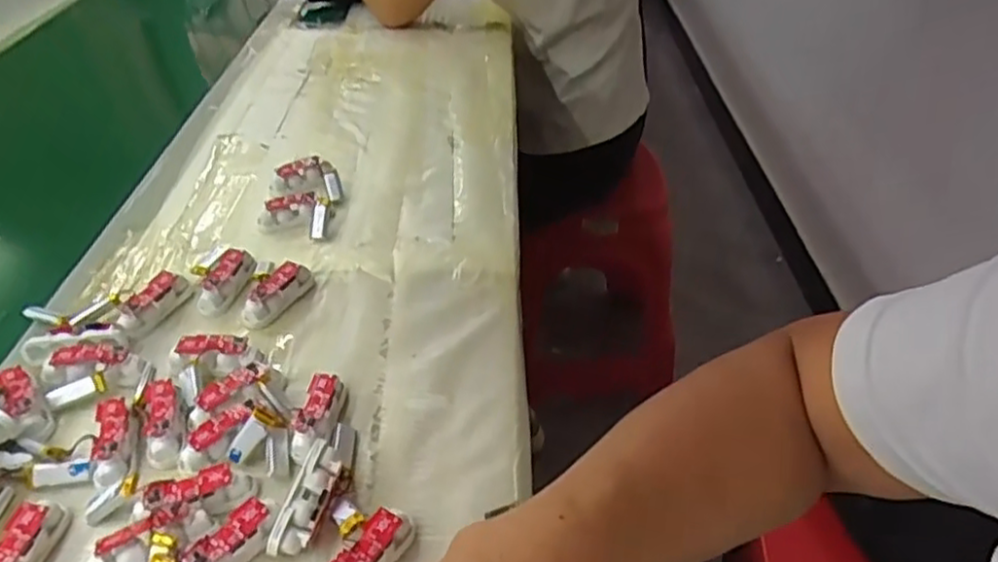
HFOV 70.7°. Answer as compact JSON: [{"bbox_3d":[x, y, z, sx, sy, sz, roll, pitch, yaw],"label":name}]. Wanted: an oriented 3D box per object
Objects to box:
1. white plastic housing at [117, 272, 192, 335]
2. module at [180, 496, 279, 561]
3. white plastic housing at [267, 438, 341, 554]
[{"bbox_3d":[-0.244,0.015,0.496,0.018,0.021,0.055,15,42,19],"label":"white plastic housing"},{"bbox_3d":[-0.137,0.135,0.355,0.018,0.021,0.058,29,57,29],"label":"module"},{"bbox_3d":[-0.100,0.115,0.371,0.020,0.017,0.059,11,53,10],"label":"white plastic housing"}]

